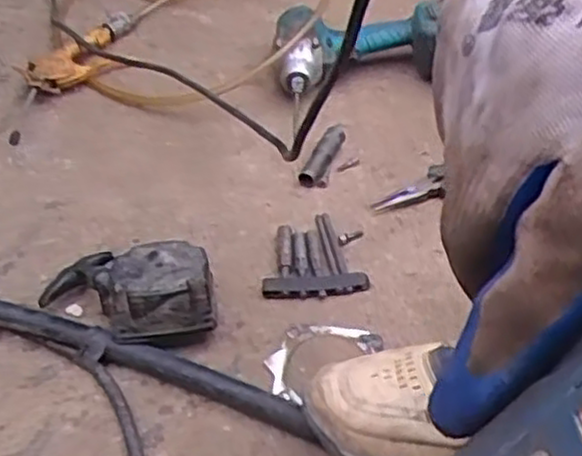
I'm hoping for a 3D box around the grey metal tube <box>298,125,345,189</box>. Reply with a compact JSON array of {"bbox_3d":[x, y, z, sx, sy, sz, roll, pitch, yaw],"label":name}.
[{"bbox_3d":[0.036,-0.078,0.796,0.020,0.017,0.094,20,46,18],"label":"grey metal tube"}]

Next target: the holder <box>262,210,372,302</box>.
[{"bbox_3d":[0.013,0.025,0.696,0.086,0.012,0.098,-7,39,-11],"label":"holder"}]

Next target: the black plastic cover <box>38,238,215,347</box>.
[{"bbox_3d":[-0.136,0.053,0.641,0.147,0.060,0.087,2,43,2],"label":"black plastic cover"}]

